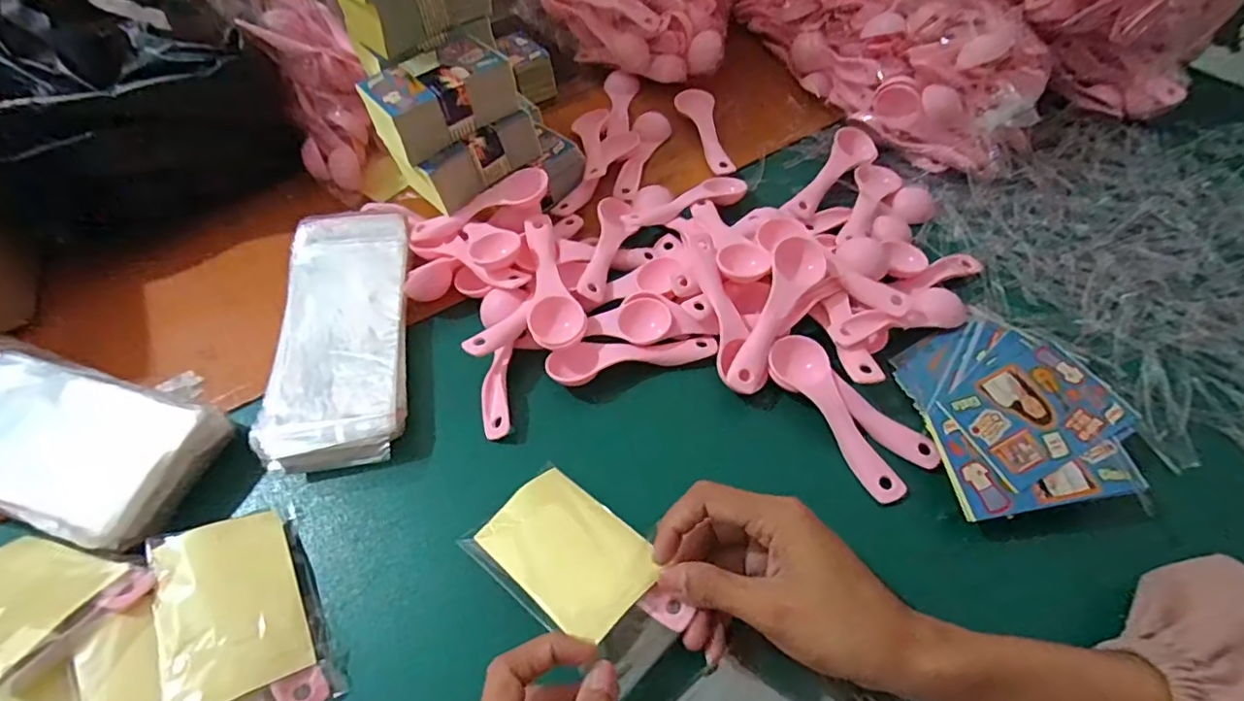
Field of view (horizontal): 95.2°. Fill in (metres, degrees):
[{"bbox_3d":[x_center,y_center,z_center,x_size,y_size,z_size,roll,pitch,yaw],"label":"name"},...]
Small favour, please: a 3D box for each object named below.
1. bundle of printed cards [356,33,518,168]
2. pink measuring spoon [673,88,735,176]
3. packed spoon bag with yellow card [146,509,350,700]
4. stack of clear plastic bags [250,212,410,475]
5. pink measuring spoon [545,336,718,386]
[{"bbox_3d":[-0.134,-0.181,0.404,0.102,0.037,0.066,-38,62,-22],"label":"bundle of printed cards"},{"bbox_3d":[0.074,-0.197,0.511,0.032,0.019,0.103,-8,55,-4],"label":"pink measuring spoon"},{"bbox_3d":[-0.192,0.134,0.287,0.067,0.010,0.112,-17,56,-33],"label":"packed spoon bag with yellow card"},{"bbox_3d":[-0.190,-0.013,0.386,0.084,0.032,0.195,-9,55,-4],"label":"stack of clear plastic bags"},{"bbox_3d":[0.007,0.003,0.379,0.112,0.014,0.024,-12,56,-6],"label":"pink measuring spoon"}]

